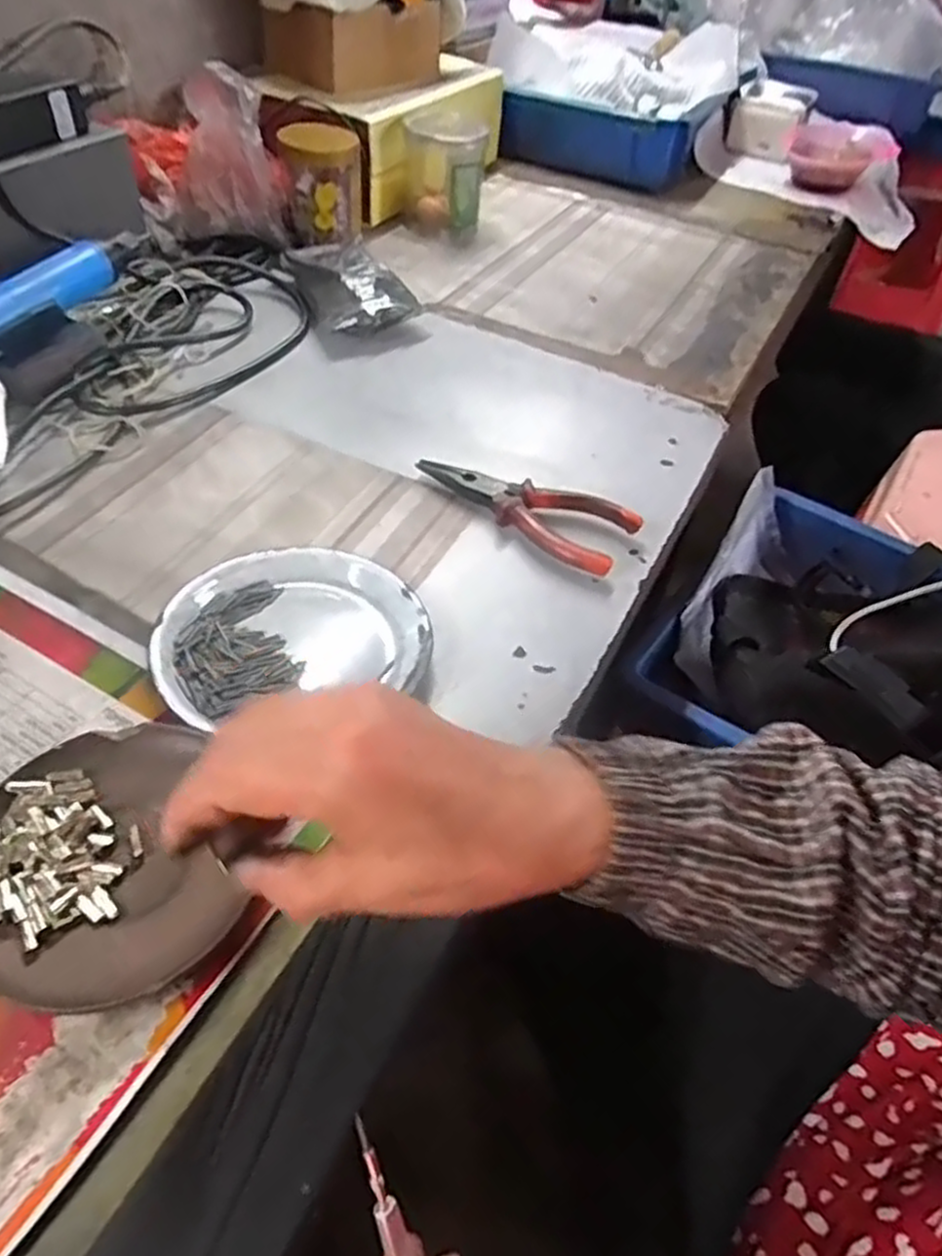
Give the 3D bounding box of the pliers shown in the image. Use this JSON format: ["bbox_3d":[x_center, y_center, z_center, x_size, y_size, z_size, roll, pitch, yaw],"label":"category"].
[{"bbox_3d":[0.033,-0.079,0.475,0.139,0.018,0.052,29,50,19],"label":"pliers"}]

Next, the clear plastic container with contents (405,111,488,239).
[{"bbox_3d":[-0.024,-0.464,0.769,0.076,0.096,0.079,8,47,1],"label":"clear plastic container with contents"}]

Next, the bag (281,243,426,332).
[{"bbox_3d":[-0.101,-0.290,0.639,0.087,0.038,0.125,-16,51,-20],"label":"bag"}]

